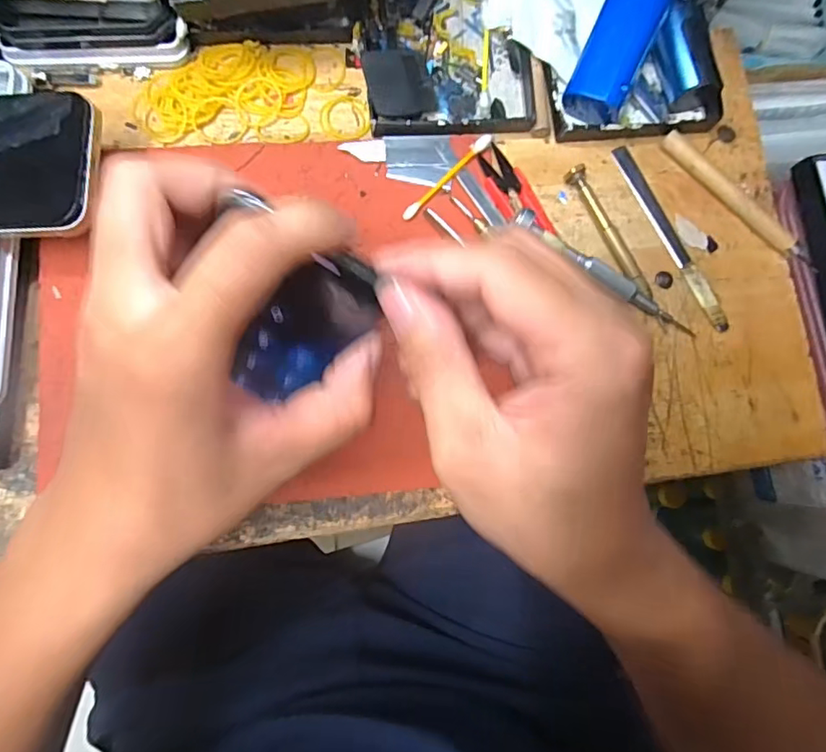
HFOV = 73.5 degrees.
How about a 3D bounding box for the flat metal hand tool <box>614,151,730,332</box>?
[{"bbox_3d":[0.158,-0.085,0.336,0.012,0.005,0.127,-27,86,-8],"label":"flat metal hand tool"}]

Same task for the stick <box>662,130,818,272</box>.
[{"bbox_3d":[0.199,-0.107,0.342,0.117,0.014,0.011,44,81,1],"label":"stick"}]

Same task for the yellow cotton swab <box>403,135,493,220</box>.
[{"bbox_3d":[0.020,-0.116,0.322,0.007,0.006,0.069,44,81,1],"label":"yellow cotton swab"}]

